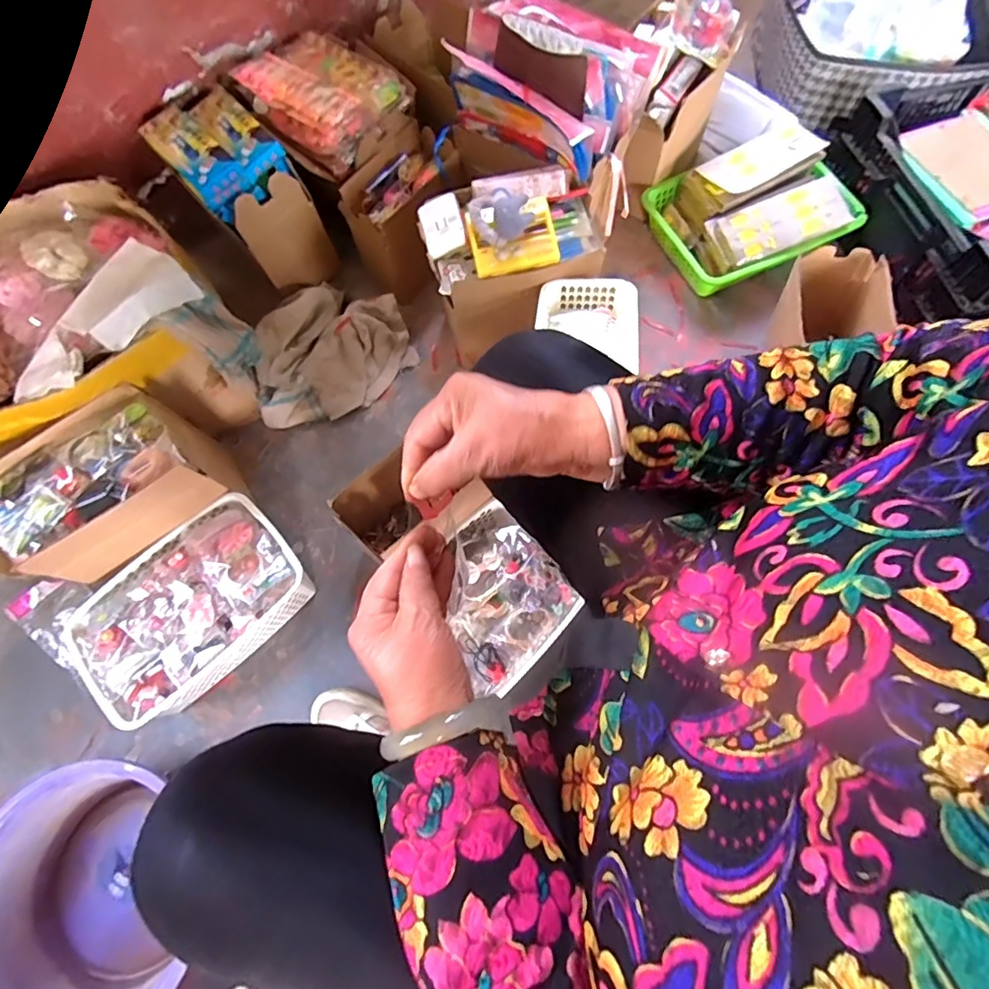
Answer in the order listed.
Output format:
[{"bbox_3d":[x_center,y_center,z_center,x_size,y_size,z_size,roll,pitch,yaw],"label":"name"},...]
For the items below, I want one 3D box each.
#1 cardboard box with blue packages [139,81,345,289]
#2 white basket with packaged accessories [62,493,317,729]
[{"bbox_3d":[-0.430,-0.514,0.901,0.149,0.222,0.259,-41,72,-12],"label":"cardboard box with blue packages"},{"bbox_3d":[-0.421,0.160,0.756,0.295,0.104,0.199,-41,73,-12],"label":"white basket with packaged accessories"}]

